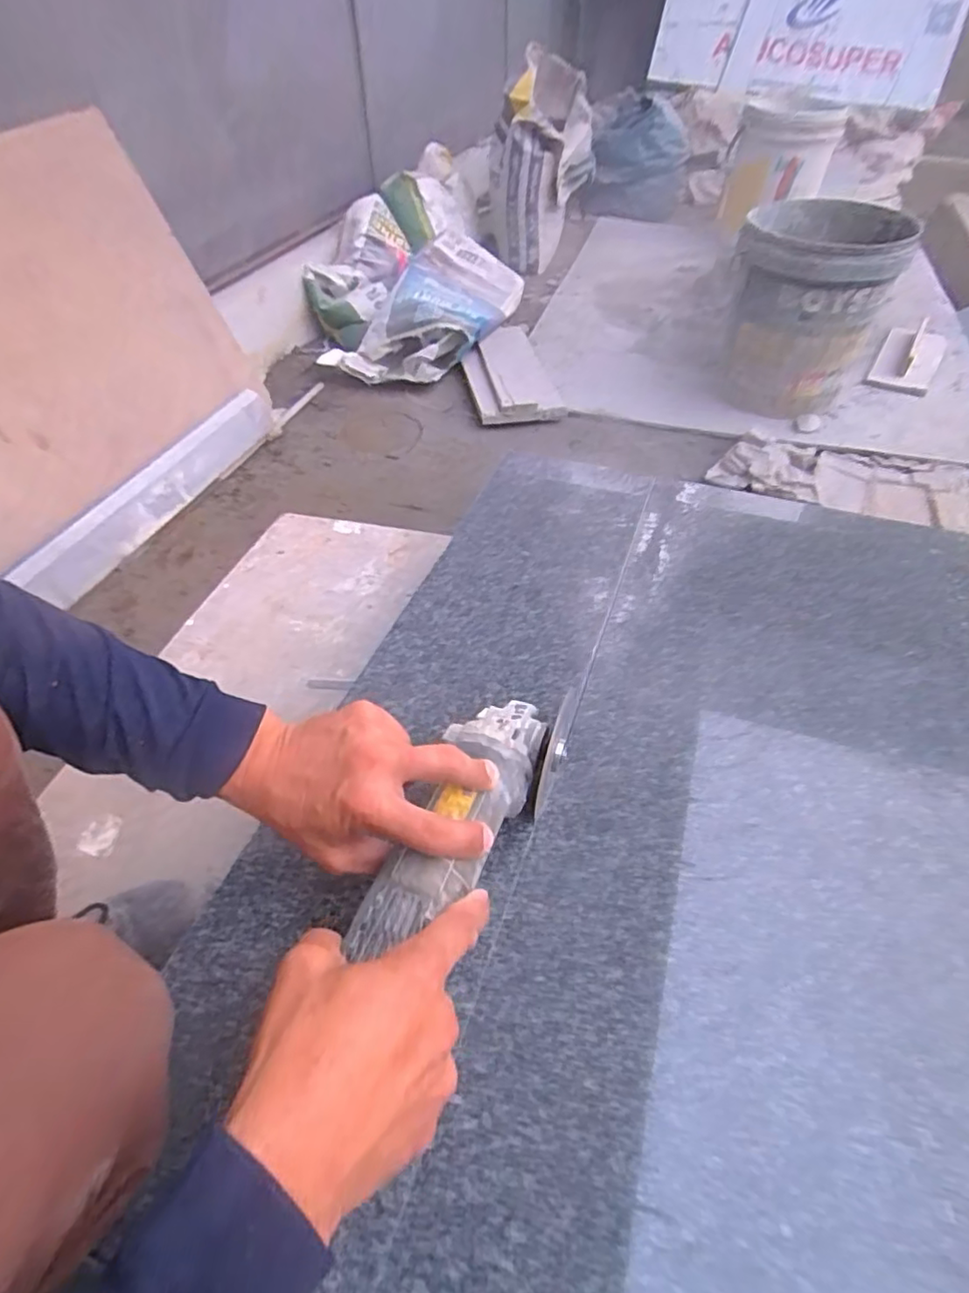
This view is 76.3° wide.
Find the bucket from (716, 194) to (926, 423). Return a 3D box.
[{"bbox_3d":[0.650,-0.687,1.276,0.284,0.309,0.315,23,51,19],"label":"bucket"}]

